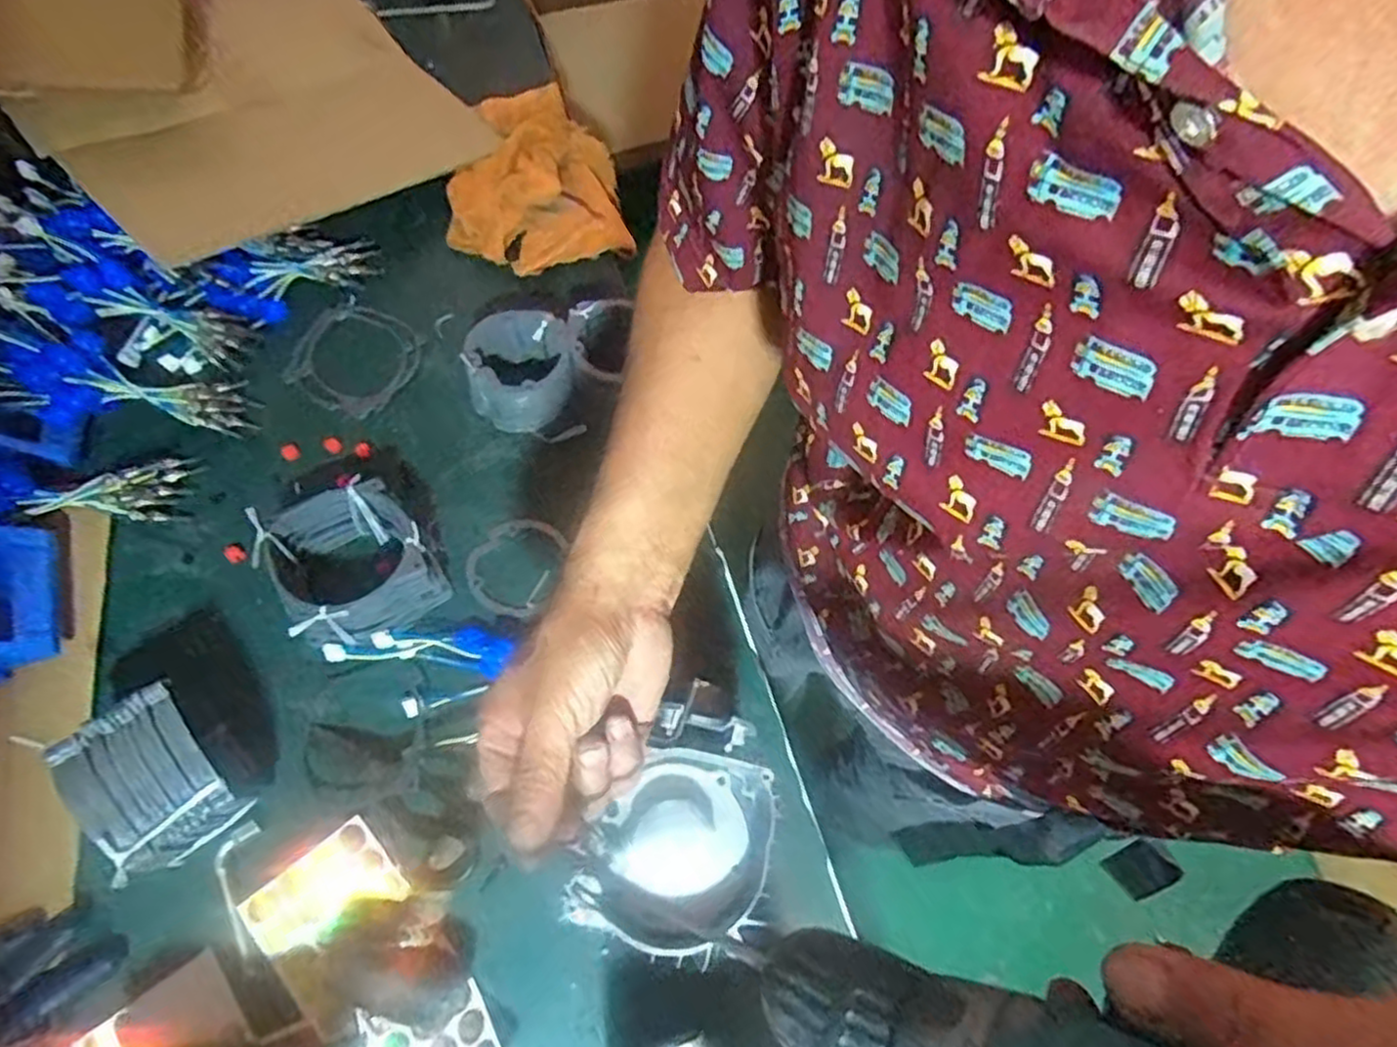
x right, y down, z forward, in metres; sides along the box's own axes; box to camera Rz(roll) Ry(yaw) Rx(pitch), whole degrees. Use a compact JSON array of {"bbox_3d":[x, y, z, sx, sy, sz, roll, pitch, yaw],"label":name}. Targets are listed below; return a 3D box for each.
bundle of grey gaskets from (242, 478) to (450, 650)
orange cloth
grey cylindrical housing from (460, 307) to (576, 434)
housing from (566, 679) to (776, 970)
[{"bbox_3d":[-0.305,0.034,0.626,0.121,0.069,0.122,-30,69,-15],"label":"bundle of grey gaskets"},{"bbox_3d":[-0.200,-0.411,0.861,0.207,0.091,0.248,-13,66,-8],"label":"orange cloth"},{"bbox_3d":[-0.180,-0.155,0.723,0.111,0.072,0.094,-20,67,-11],"label":"grey cylindrical housing"},{"bbox_3d":[-0.006,0.184,0.437,0.107,0.042,0.138,19,66,7],"label":"housing"}]

